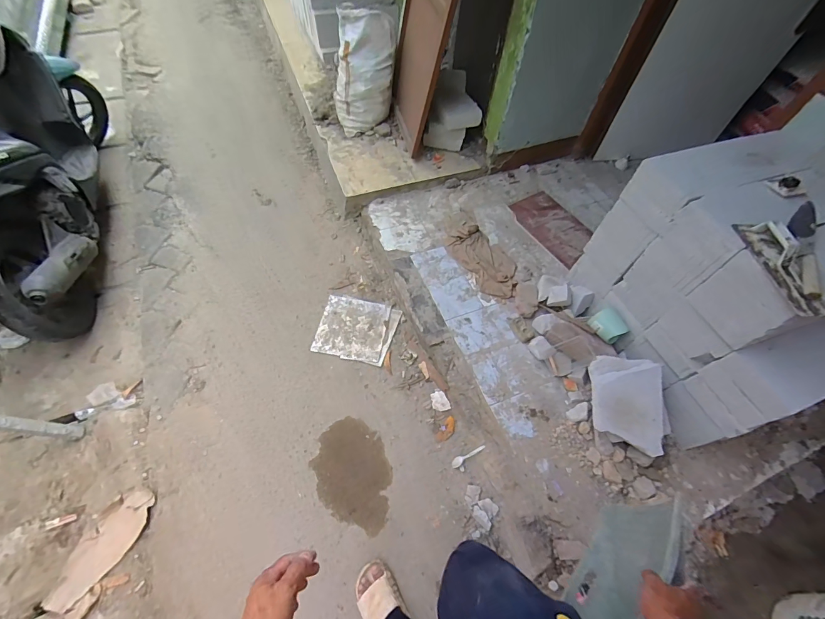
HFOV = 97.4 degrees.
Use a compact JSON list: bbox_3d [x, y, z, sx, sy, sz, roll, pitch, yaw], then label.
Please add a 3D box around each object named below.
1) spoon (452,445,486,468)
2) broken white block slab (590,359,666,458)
[{"bbox_3d":[0.211,0.548,1.360,0.143,0.014,0.032,-33,60,10],"label":"spoon"},{"bbox_3d":[0.751,0.331,1.274,0.214,0.078,0.302,-4,92,38],"label":"broken white block slab"}]

